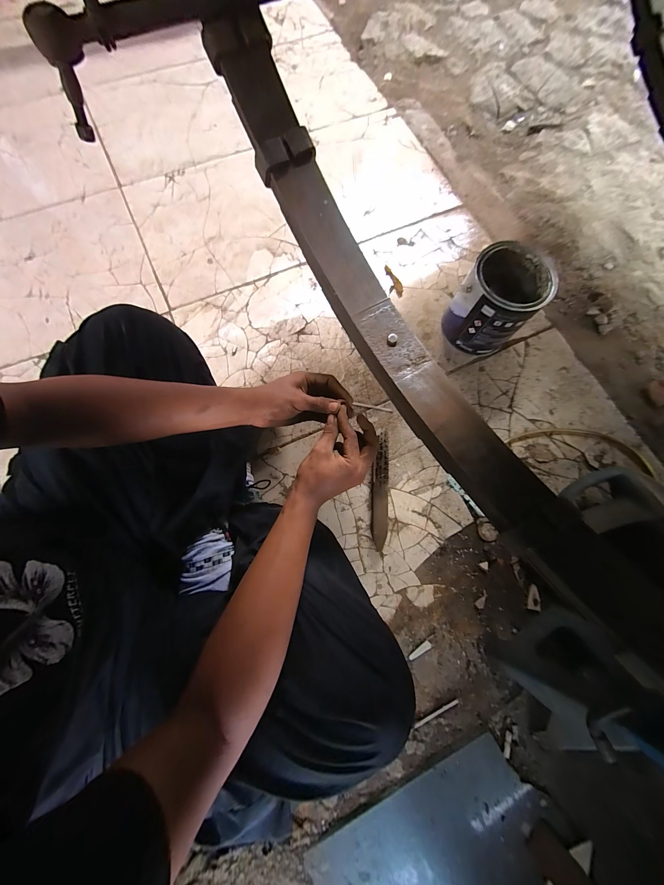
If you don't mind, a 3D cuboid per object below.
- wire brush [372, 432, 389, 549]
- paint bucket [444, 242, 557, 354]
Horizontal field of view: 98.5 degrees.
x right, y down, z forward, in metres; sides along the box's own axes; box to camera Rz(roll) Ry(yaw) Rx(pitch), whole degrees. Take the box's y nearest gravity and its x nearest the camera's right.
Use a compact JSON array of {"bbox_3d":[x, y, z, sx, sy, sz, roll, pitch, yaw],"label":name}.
[{"bbox_3d":[0.095,0.089,0.568,0.029,0.033,0.230,5,76,-1],"label":"wire brush"},{"bbox_3d":[0.327,-0.281,0.584,0.136,0.155,0.144,1,76,-2],"label":"paint bucket"}]

